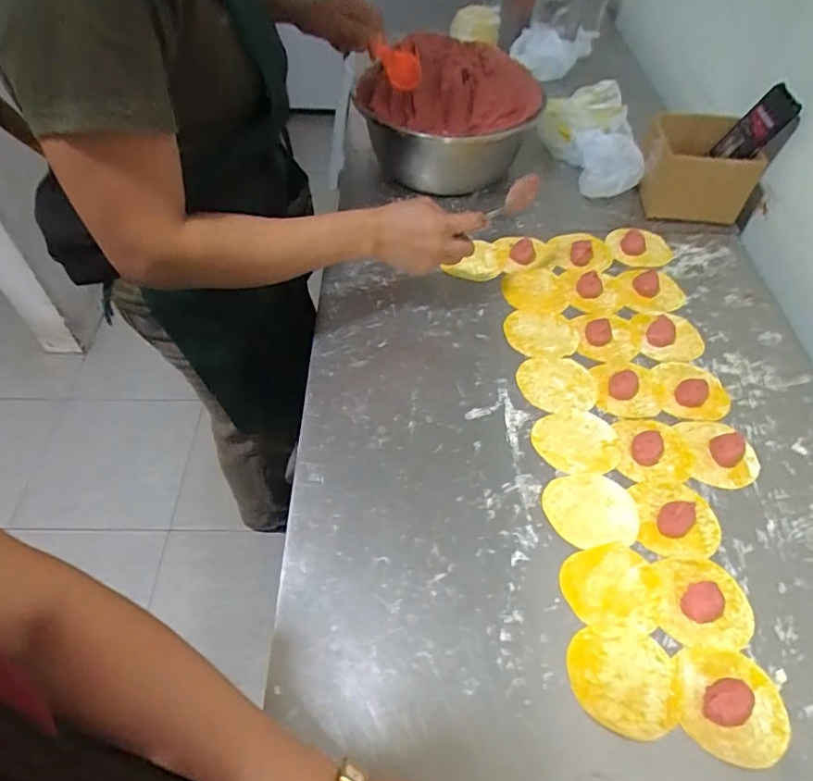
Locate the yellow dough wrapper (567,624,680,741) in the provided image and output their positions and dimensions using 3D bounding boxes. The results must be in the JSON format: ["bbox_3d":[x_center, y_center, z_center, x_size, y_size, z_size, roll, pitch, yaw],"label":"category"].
[{"bbox_3d":[0.178,0.237,0.467,0.084,0.004,0.079,10,54,7],"label":"yellow dough wrapper"}]

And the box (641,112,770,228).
[{"bbox_3d":[0.429,-0.338,0.845,0.144,0.092,0.160,11,54,7],"label":"box"}]

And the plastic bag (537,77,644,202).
[{"bbox_3d":[0.288,-0.395,0.895,0.142,0.089,0.189,-7,54,-6],"label":"plastic bag"}]

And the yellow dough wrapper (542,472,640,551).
[{"bbox_3d":[0.182,0.118,0.560,0.088,0.004,0.076,-3,53,-3],"label":"yellow dough wrapper"}]

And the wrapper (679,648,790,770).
[{"bbox_3d":[0.263,0.248,0.448,0.079,0.022,0.082,0,53,0],"label":"wrapper"}]

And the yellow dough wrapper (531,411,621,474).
[{"bbox_3d":[0.182,0.056,0.608,0.089,0.005,0.076,-5,53,-4],"label":"yellow dough wrapper"}]

